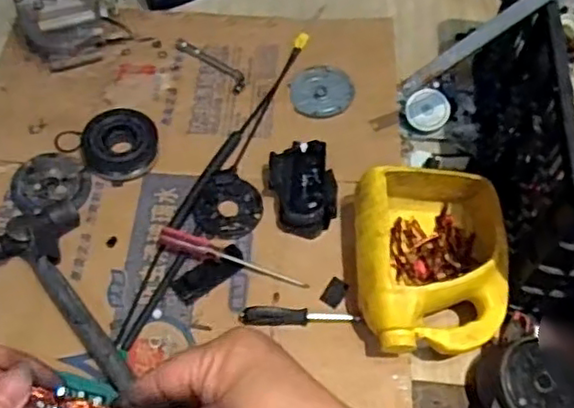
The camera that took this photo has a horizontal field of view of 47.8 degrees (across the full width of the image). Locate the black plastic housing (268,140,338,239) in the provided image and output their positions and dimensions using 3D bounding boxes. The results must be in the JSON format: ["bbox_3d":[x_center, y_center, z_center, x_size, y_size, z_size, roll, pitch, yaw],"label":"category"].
[{"bbox_3d":[0.022,-0.020,0.883,0.084,0.067,0.121,-10,57,-7],"label":"black plastic housing"}]

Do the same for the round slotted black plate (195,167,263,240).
[{"bbox_3d":[-0.081,0.001,0.897,0.088,0.014,0.106,-11,57,-8],"label":"round slotted black plate"}]

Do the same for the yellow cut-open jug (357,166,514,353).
[{"bbox_3d":[0.178,0.068,0.801,0.175,0.114,0.223,2,56,0],"label":"yellow cut-open jug"}]

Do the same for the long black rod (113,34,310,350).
[{"bbox_3d":[-0.090,-0.058,0.934,0.045,0.015,0.584,21,59,13],"label":"long black rod"}]

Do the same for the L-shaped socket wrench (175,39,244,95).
[{"bbox_3d":[-0.122,-0.227,1.039,0.034,0.007,0.156,-39,65,-23],"label":"L-shaped socket wrench"}]

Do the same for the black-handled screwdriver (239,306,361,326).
[{"bbox_3d":[0.015,0.137,0.800,0.146,0.022,0.022,3,56,-5],"label":"black-handled screwdriver"}]

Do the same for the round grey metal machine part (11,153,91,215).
[{"bbox_3d":[-0.326,-0.026,0.899,0.107,0.024,0.099,0,56,0],"label":"round grey metal machine part"}]

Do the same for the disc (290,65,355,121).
[{"bbox_3d":[0.054,-0.179,1.018,0.098,0.006,0.103,0,56,0],"label":"disc"}]

